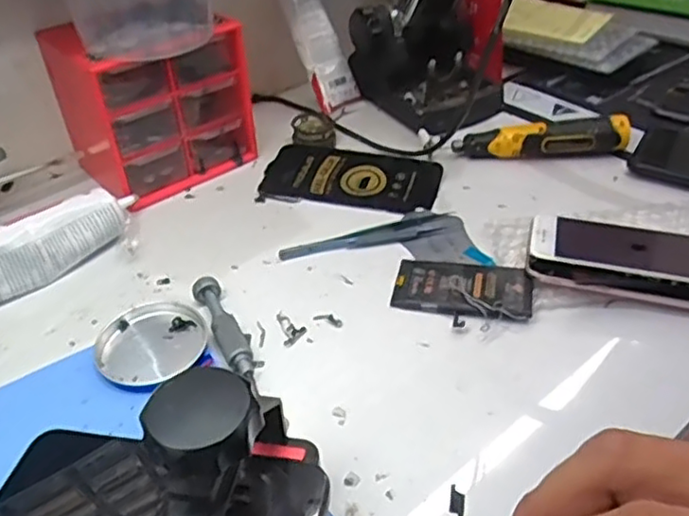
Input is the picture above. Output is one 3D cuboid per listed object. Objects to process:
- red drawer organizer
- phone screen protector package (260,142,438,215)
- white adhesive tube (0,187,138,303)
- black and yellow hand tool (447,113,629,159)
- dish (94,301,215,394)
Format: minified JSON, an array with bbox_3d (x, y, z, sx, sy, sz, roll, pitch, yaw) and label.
[{"bbox_3d":[-0.151,-0.127,0.532,0.129,0.115,0.098,-25,45,-26],"label":"red drawer organizer"},{"bbox_3d":[0.006,-0.068,0.545,0.143,0.008,0.081,8,41,12],"label":"phone screen protector package"},{"bbox_3d":[-0.209,-0.009,0.450,0.146,0.045,0.035,-32,48,-31],"label":"white adhesive tube"},{"bbox_3d":[0.165,-0.099,0.548,0.139,0.028,0.020,-3,40,-2],"label":"black and yellow hand tool"},{"bbox_3d":[-0.114,0.050,0.390,0.063,0.005,0.061,0,45,0],"label":"dish"}]

